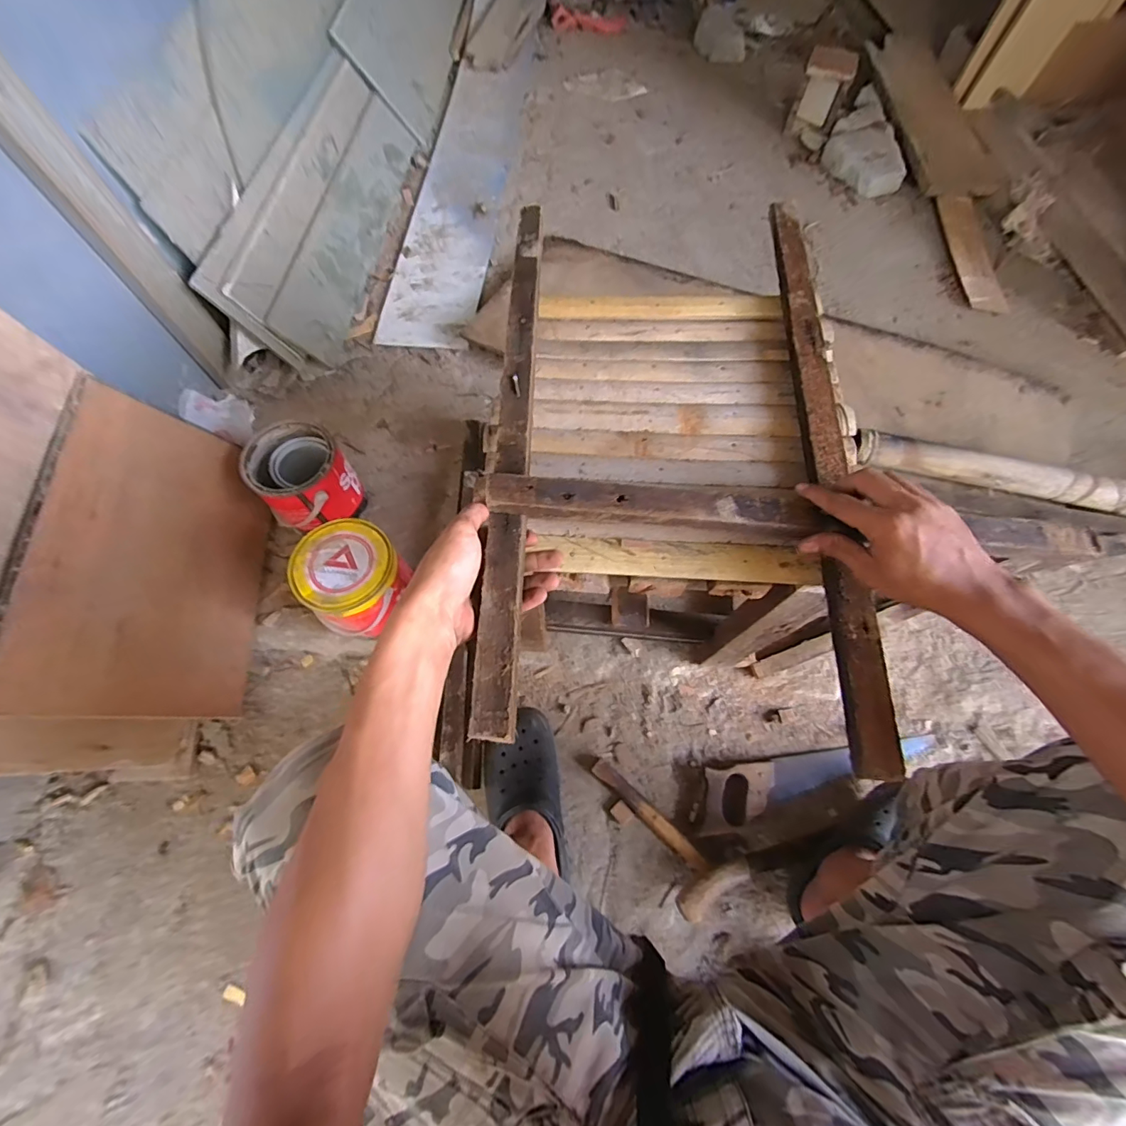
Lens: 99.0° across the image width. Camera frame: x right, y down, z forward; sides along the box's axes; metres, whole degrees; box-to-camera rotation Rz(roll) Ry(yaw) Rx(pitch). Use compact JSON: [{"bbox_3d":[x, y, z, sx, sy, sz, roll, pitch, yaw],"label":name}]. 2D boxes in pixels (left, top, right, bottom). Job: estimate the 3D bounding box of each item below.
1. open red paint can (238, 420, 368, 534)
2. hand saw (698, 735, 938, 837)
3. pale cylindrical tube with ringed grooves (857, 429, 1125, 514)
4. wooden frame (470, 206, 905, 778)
[{"bbox_3d":[-0.457,-0.143,0.873,0.152,0.166,0.147,0,66,0],"label":"open red paint can"},{"bbox_3d":[0.410,0.340,0.755,0.408,0.028,0.093,-10,68,-2],"label":"hand saw"},{"bbox_3d":[0.838,-0.158,0.903,0.567,0.069,0.064,13,67,6],"label":"pale cylindrical tube with ringed grooves"},{"bbox_3d":[0.108,-0.138,0.474,0.341,0.074,0.611,1,68,2],"label":"wooden frame"}]

